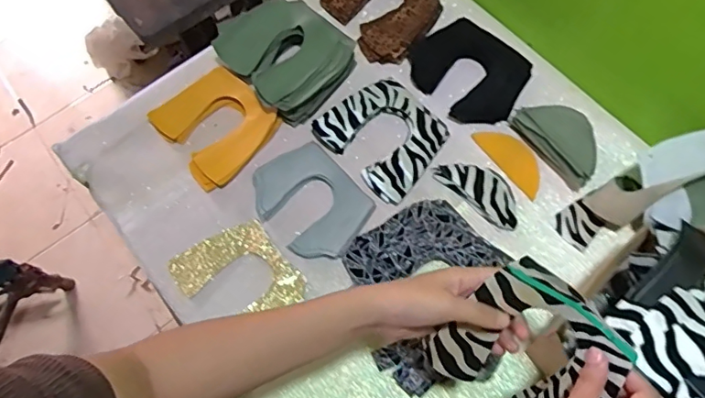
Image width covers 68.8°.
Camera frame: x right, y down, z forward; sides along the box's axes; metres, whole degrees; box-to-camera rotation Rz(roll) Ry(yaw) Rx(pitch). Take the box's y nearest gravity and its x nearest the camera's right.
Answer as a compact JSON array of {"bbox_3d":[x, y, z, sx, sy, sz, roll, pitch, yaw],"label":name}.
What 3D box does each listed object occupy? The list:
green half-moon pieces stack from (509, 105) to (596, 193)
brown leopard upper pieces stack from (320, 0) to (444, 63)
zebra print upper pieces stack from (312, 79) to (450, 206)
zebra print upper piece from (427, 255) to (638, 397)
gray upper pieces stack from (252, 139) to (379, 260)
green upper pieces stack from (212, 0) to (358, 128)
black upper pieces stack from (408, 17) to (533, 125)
[{"bbox_3d":[0.267,-0.078,0.661,0.068,0.039,0.127,-36,70,-12],"label":"green half-moon pieces stack"},{"bbox_3d":[0.040,-0.291,0.764,0.137,0.026,0.170,-43,71,-14],"label":"brown leopard upper pieces stack"},{"bbox_3d":[0.043,-0.089,0.681,0.152,0.014,0.135,40,74,18],"label":"zebra print upper pieces stack"},{"bbox_3d":[0.141,0.130,0.424,0.120,0.032,0.131,43,113,9],"label":"zebra print upper piece"},{"bbox_3d":[-0.054,0.000,0.653,0.157,0.011,0.116,41,75,18],"label":"gray upper pieces stack"},{"bbox_3d":[-0.094,-0.203,0.716,0.144,0.061,0.164,-41,71,-14],"label":"green upper pieces stack"},{"bbox_3d":[0.160,-0.177,0.716,0.124,0.032,0.165,-40,70,-13],"label":"black upper pieces stack"}]

